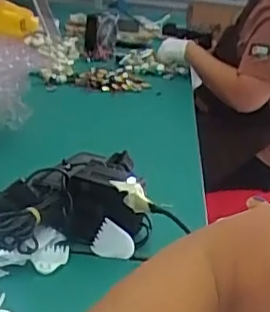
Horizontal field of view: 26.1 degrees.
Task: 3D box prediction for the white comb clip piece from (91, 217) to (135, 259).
[{"bbox_3d":[-0.023,0.097,0.655,0.045,0.041,0.007,26,3,5],"label":"white comb clip piece"}]

